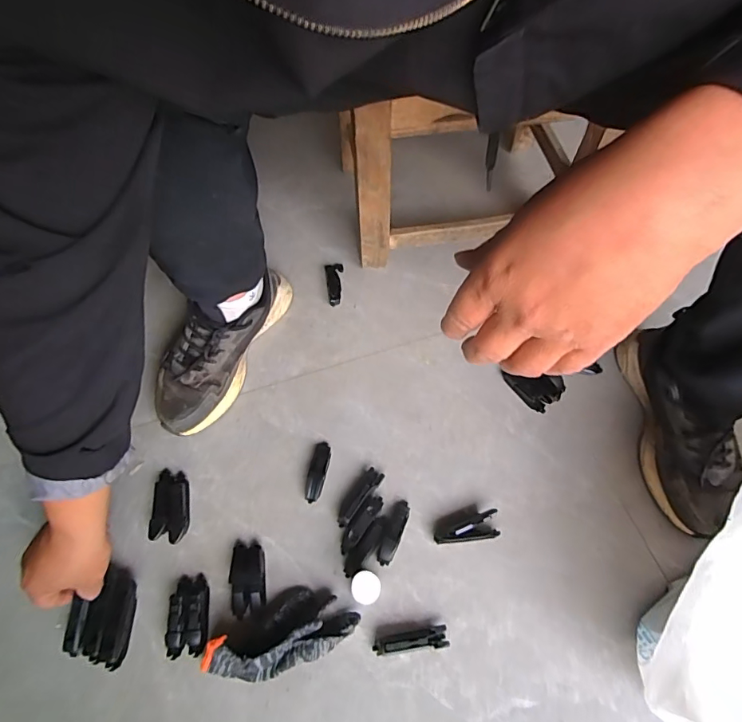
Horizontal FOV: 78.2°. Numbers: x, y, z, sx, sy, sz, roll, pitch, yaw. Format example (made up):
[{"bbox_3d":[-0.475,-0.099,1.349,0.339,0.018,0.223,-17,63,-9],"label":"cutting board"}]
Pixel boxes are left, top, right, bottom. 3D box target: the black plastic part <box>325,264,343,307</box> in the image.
[{"bbox_3d":[-0.061,-0.131,0.769,0.030,0.019,0.086,-5,59,-3],"label":"black plastic part"}]

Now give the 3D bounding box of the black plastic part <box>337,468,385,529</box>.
[{"bbox_3d":[-0.016,0.176,0.594,0.024,0.023,0.083,34,65,18],"label":"black plastic part"}]

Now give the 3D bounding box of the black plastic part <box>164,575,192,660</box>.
[{"bbox_3d":[-0.222,0.295,0.528,0.024,0.022,0.083,0,59,0],"label":"black plastic part"}]

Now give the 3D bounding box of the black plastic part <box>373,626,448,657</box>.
[{"bbox_3d":[0.046,0.321,0.523,0.083,0.017,0.021,-6,59,-4],"label":"black plastic part"}]

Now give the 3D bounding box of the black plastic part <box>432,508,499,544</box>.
[{"bbox_3d":[0.119,0.208,0.578,0.079,0.030,0.037,-5,59,-4],"label":"black plastic part"}]

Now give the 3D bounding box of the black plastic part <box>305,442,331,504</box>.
[{"bbox_3d":[-0.072,0.148,0.615,0.024,0.017,0.082,11,60,6],"label":"black plastic part"}]

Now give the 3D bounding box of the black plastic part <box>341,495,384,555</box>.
[{"bbox_3d":[-0.012,0.207,0.579,0.021,0.018,0.080,30,64,16],"label":"black plastic part"}]

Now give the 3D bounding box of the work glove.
[{"bbox_3d":[-0.102,0.302,0.507,0.172,0.057,0.075,-15,60,-9],"label":"work glove"}]

